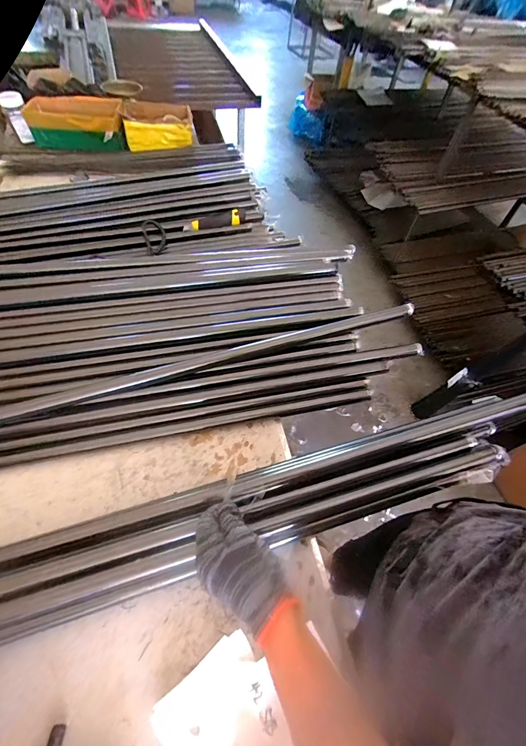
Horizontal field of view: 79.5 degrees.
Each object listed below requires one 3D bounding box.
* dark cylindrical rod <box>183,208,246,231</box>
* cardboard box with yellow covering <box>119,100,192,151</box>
[{"bbox_3d":[-0.116,-0.380,0.792,0.163,0.021,0.031,-20,61,-17],"label":"dark cylindrical rod"},{"bbox_3d":[-0.335,-0.811,1.032,0.206,0.084,0.174,-1,57,-6],"label":"cardboard box with yellow covering"}]

